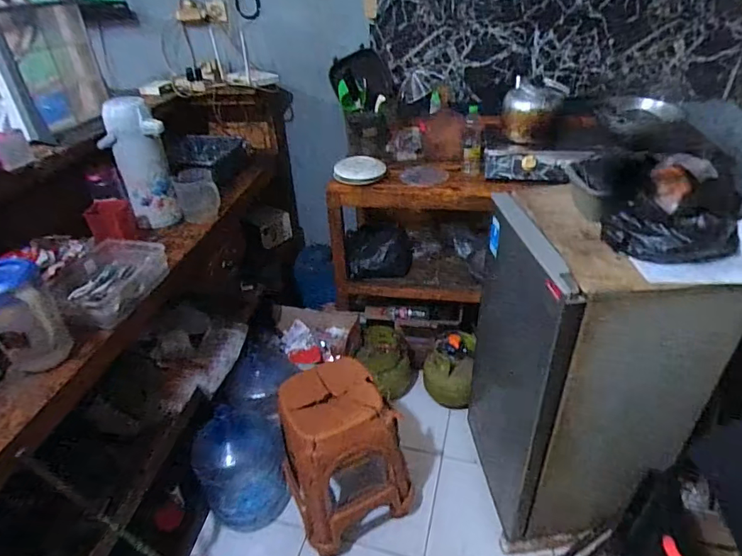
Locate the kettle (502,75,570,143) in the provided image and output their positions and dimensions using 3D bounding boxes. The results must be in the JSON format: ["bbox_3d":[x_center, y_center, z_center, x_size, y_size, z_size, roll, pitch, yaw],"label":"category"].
[{"bbox_3d":[0.598,-0.625,1.692,0.209,0.211,0.218,7,36,14],"label":"kettle"}]

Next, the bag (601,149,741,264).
[{"bbox_3d":[0.636,-0.155,0.968,0.202,0.194,0.209,-20,38,-23],"label":"bag"}]

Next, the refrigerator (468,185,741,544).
[{"bbox_3d":[0.606,0.260,1.360,0.466,0.929,0.518,-5,35,-3],"label":"refrigerator"}]

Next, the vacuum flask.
[{"bbox_3d":[-0.662,-0.316,1.334,0.142,0.381,0.116,-24,40,-27],"label":"vacuum flask"}]

